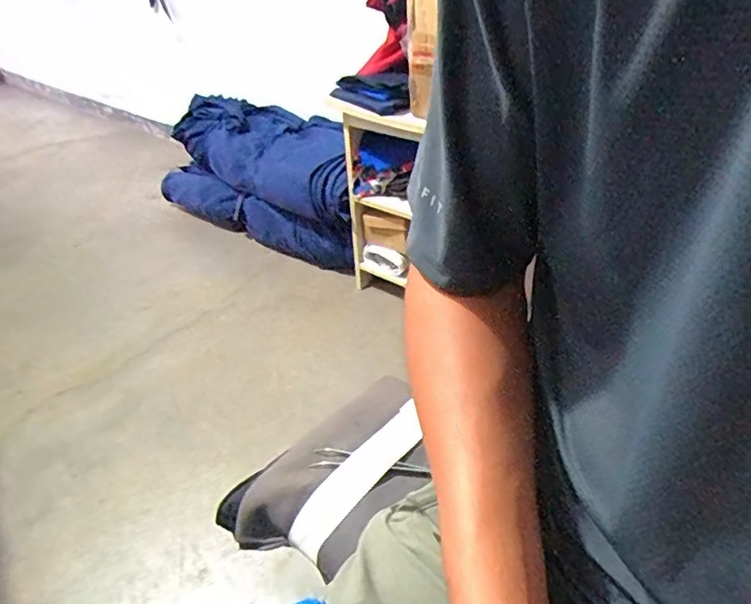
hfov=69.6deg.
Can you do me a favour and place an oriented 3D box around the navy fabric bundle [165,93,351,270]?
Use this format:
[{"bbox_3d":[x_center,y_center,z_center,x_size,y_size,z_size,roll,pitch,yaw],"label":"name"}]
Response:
[{"bbox_3d":[-0.376,-0.430,1.876,0.854,0.359,0.319,17,41,23],"label":"navy fabric bundle"}]

